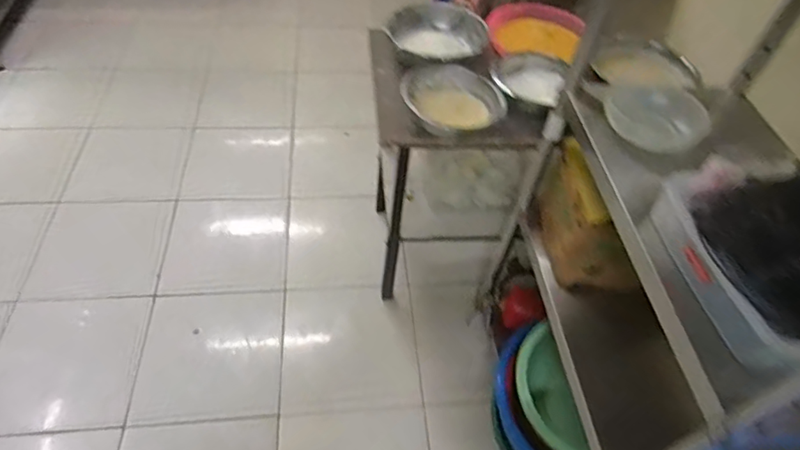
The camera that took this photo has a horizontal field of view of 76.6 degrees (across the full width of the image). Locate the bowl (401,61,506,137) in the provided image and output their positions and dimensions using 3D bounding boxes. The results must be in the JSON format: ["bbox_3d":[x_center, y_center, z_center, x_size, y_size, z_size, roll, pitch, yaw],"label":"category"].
[{"bbox_3d":[0.117,-0.290,1.120,0.214,0.058,0.229,3,50,-3],"label":"bowl"}]

